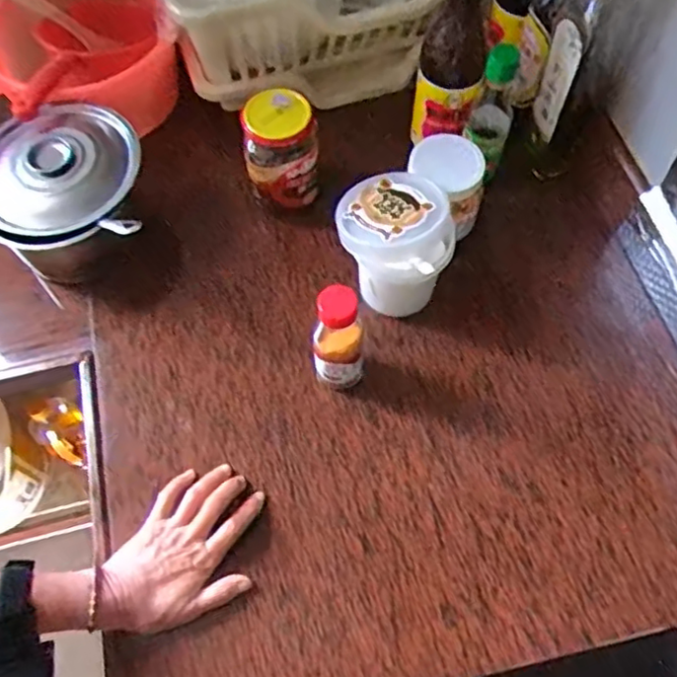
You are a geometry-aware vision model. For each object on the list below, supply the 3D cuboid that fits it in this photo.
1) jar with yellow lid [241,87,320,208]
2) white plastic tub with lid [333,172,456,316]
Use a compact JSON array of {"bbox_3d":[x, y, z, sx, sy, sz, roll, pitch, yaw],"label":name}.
[{"bbox_3d":[-0.059,-0.195,0.667,0.071,0.102,0.062,-10,64,-3],"label":"jar with yellow lid"},{"bbox_3d":[0.053,-0.090,0.636,0.100,0.131,0.106,-1,64,1],"label":"white plastic tub with lid"}]

